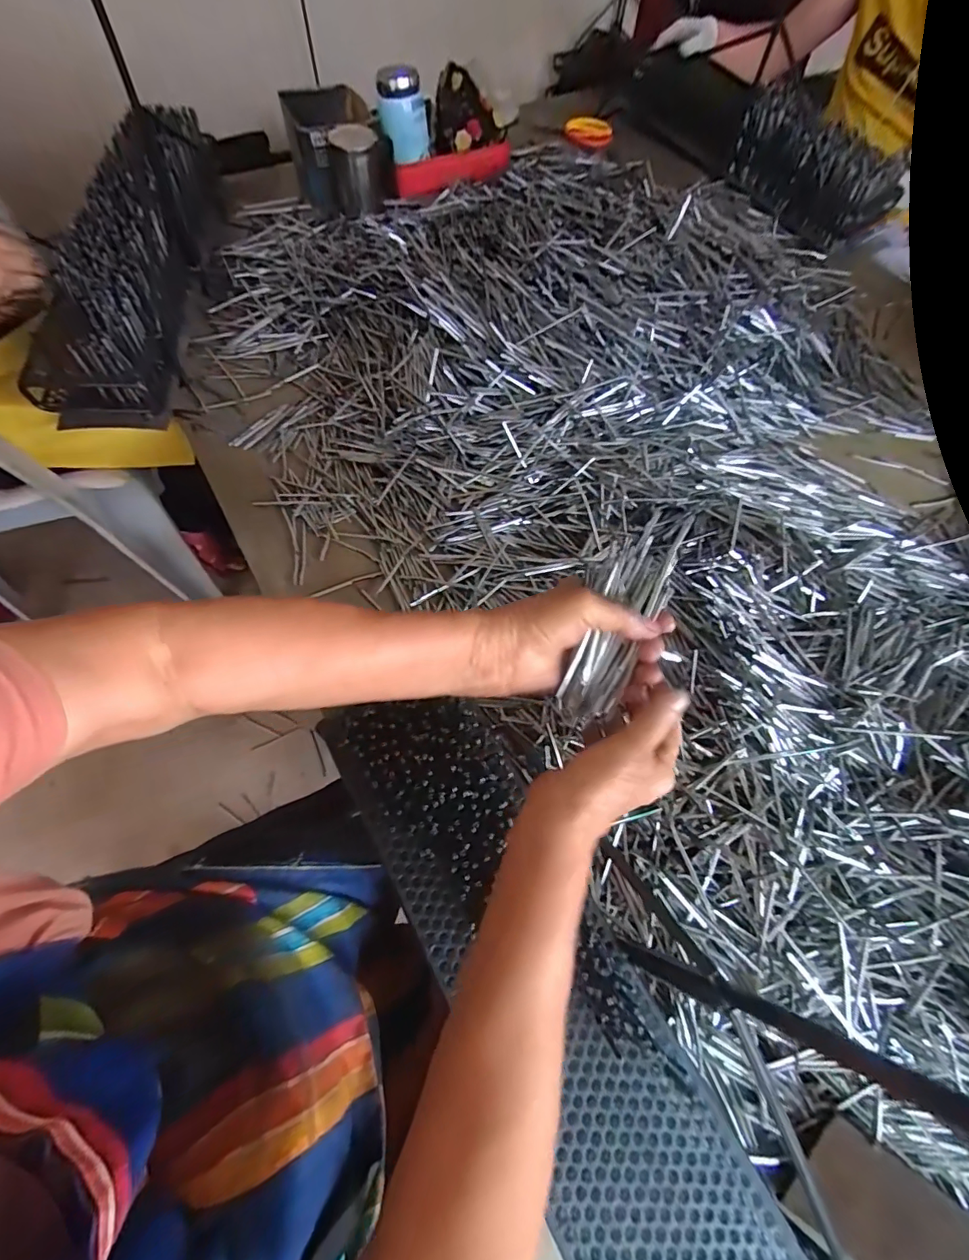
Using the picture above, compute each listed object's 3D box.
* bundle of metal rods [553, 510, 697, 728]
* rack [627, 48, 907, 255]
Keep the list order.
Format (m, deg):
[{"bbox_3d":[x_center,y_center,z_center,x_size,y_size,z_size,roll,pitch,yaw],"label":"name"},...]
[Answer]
[{"bbox_3d":[0.092,-0.009,0.351,0.054,0.024,0.160,24,88,7],"label":"bundle of metal rods"},{"bbox_3d":[0.532,-1.008,1.005,0.129,0.130,0.625,-31,71,-16],"label":"rack"}]

